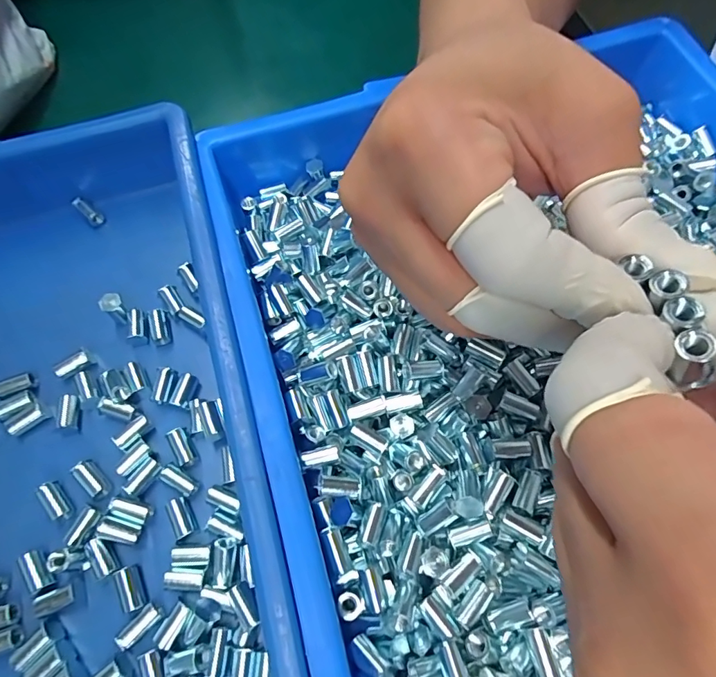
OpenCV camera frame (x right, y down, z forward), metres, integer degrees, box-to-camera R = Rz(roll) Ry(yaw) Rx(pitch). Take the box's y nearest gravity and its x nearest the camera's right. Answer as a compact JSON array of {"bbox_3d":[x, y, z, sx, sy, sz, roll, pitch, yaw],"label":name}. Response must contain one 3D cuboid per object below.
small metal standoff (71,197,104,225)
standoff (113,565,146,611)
[{"bbox_3d":[-0.156,-0.074,0.270,0.020,0.007,0.007,42,72,3],"label":"small metal standoff"},{"bbox_3d":[-0.091,0.100,0.188,0.008,0.007,0.016,-29,67,-11],"label":"standoff"}]

